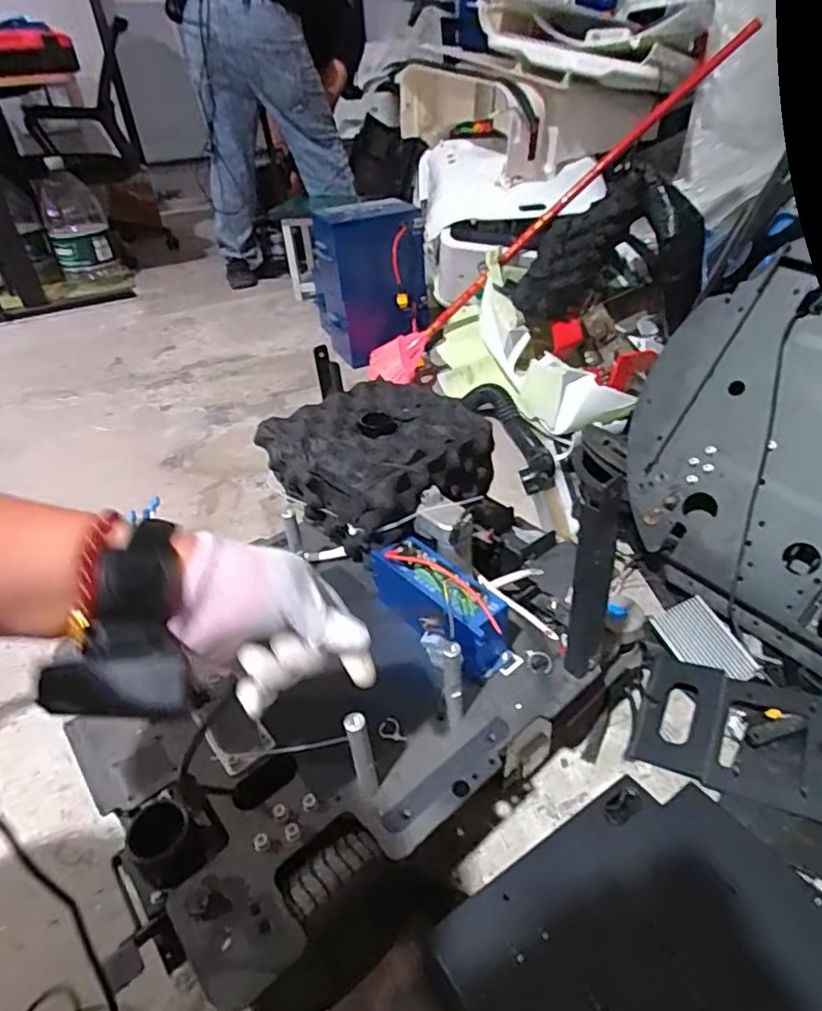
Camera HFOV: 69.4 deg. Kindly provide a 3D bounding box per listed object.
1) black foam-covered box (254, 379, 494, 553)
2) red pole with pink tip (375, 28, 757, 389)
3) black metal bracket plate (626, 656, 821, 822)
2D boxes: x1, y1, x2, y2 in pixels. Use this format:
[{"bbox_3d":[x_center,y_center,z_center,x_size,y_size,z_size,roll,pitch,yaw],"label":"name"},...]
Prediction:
[{"bbox_3d":[-0.034,-0.050,0.691,0.206,0.104,0.194,-28,43,-28],"label":"black foam-covered box"},{"bbox_3d":[0.301,-0.629,1.331,1.043,0.097,0.144,-39,31,21],"label":"red pole with pink tip"},{"bbox_3d":[0.355,0.247,0.649,0.198,0.025,0.136,6,47,35],"label":"black metal bracket plate"}]

